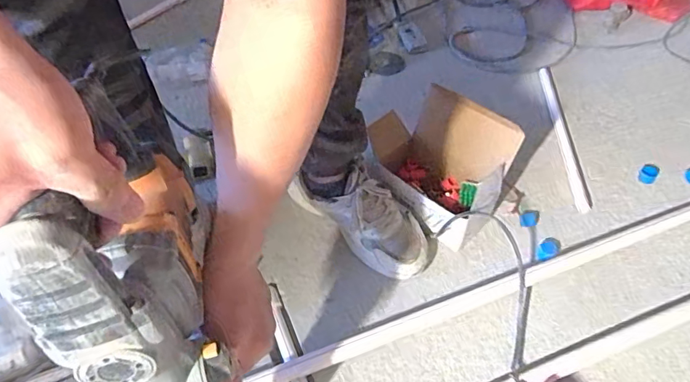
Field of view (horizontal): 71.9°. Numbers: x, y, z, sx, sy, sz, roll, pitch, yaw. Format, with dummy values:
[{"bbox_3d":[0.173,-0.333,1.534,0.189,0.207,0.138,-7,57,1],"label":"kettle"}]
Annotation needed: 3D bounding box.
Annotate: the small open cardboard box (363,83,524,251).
[{"bbox_3d":[0.143,-0.053,0.803,0.237,0.168,0.156,32,55,25],"label":"small open cardboard box"}]

